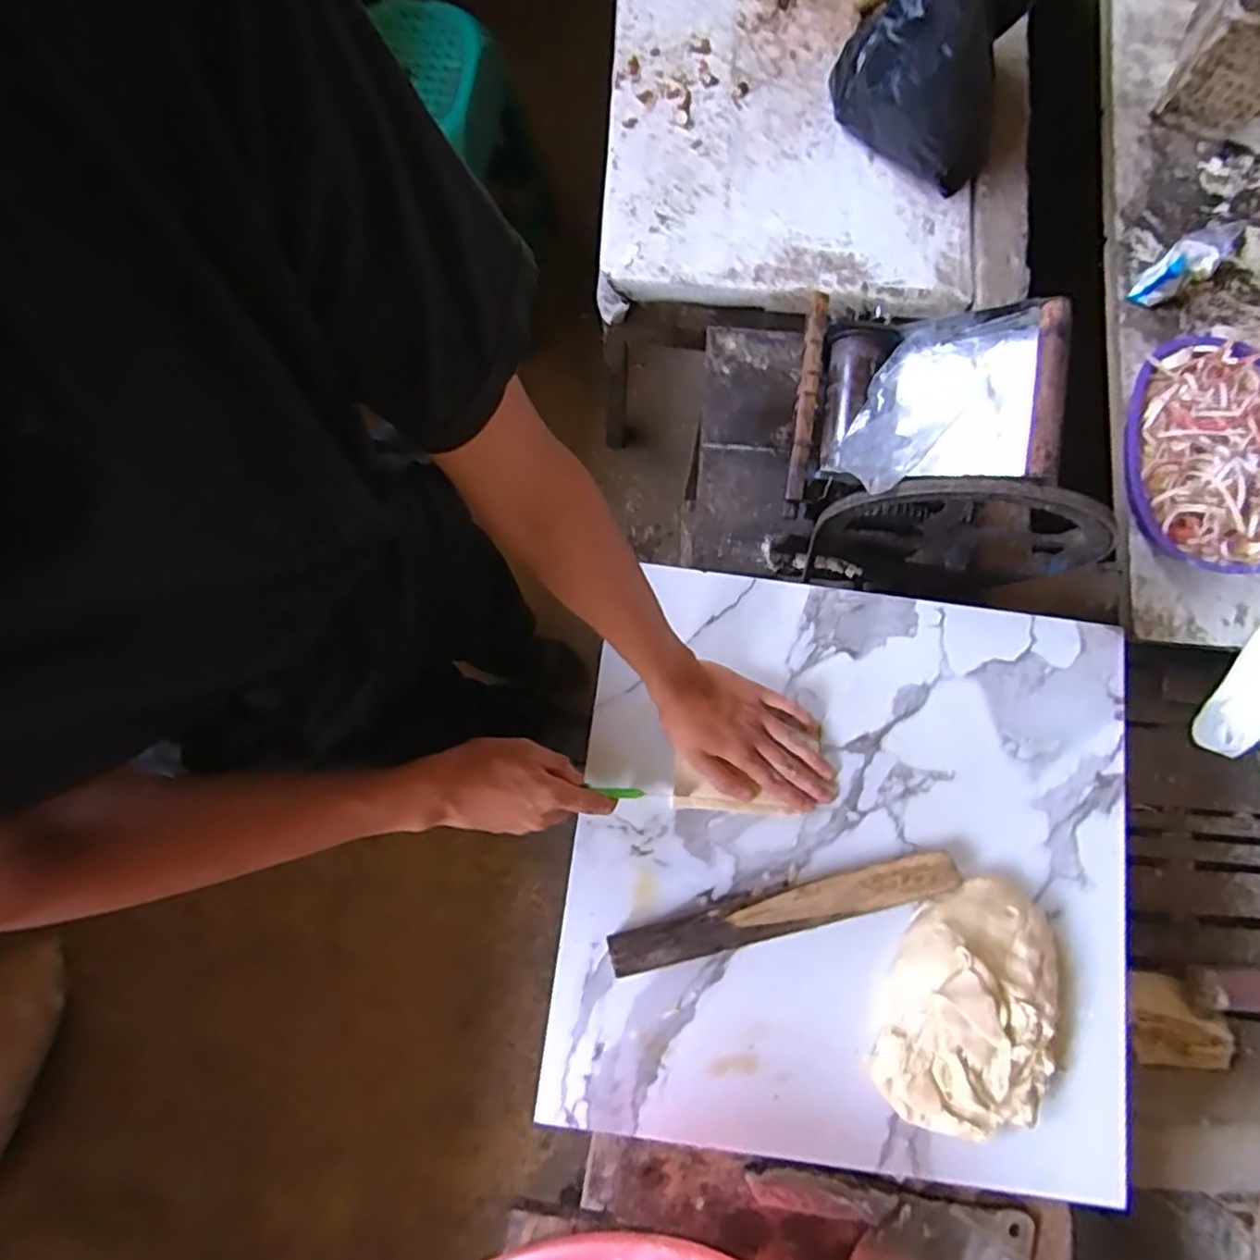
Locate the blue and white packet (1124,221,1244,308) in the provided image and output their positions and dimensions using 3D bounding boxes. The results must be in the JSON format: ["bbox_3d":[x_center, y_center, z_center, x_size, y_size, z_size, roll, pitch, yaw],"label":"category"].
[{"bbox_3d":[0.768,-0.504,0.923,0.171,0.052,0.062,-41,83,-5],"label":"blue and white packet"}]

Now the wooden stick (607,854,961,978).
[{"bbox_3d":[0.135,0.242,0.575,0.303,0.035,0.037,-13,82,-1],"label":"wooden stick"}]

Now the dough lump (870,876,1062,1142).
[{"bbox_3d":[0.288,0.312,0.553,0.139,0.047,0.198,13,82,3],"label":"dough lump"}]

